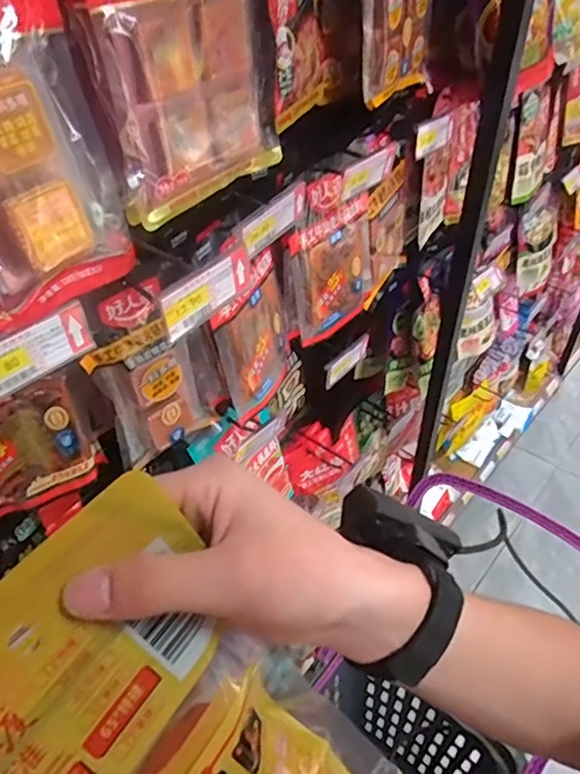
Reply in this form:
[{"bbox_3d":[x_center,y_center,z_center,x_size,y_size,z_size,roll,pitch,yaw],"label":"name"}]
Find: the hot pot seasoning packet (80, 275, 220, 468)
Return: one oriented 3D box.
[{"bbox_3d":[-0.149,-0.011,0.602,0.115,0.212,0.029,-28,48,-24],"label":"hot pot seasoning packet"}]

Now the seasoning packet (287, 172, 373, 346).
[{"bbox_3d":[0.063,-0.184,0.767,0.020,0.206,0.168,22,46,38],"label":"seasoning packet"}]

